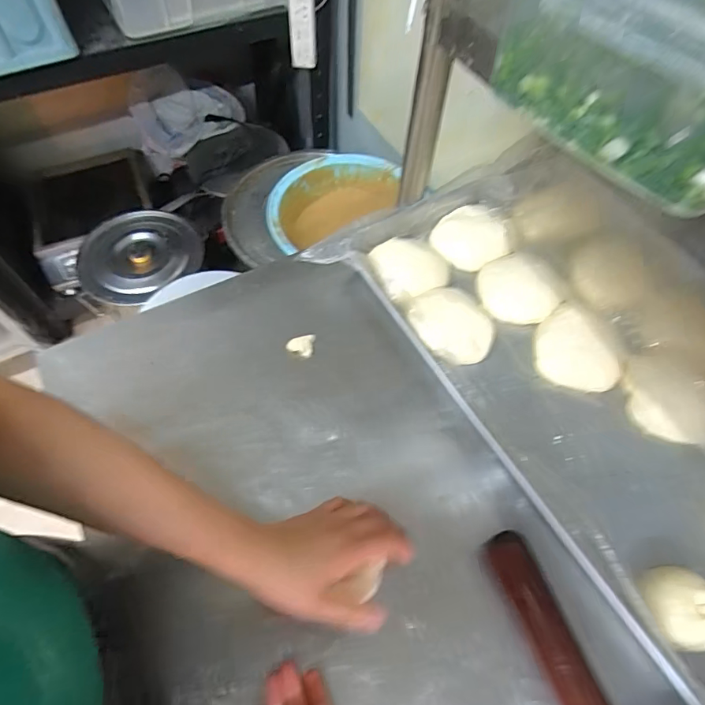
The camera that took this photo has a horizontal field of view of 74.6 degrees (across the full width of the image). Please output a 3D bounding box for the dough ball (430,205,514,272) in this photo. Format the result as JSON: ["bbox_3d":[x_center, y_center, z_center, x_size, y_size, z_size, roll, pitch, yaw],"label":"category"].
[{"bbox_3d":[0.171,-0.162,0.657,0.104,0.050,0.094,36,66,19],"label":"dough ball"}]

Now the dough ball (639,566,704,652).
[{"bbox_3d":[0.295,0.233,0.422,0.065,0.043,0.065,0,60,0],"label":"dough ball"}]

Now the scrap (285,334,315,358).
[{"bbox_3d":[-0.064,-0.007,0.570,0.031,0.023,0.027,6,60,3],"label":"scrap"}]

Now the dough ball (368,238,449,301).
[{"bbox_3d":[0.072,-0.107,0.612,0.093,0.042,0.089,0,60,0],"label":"dough ball"}]

